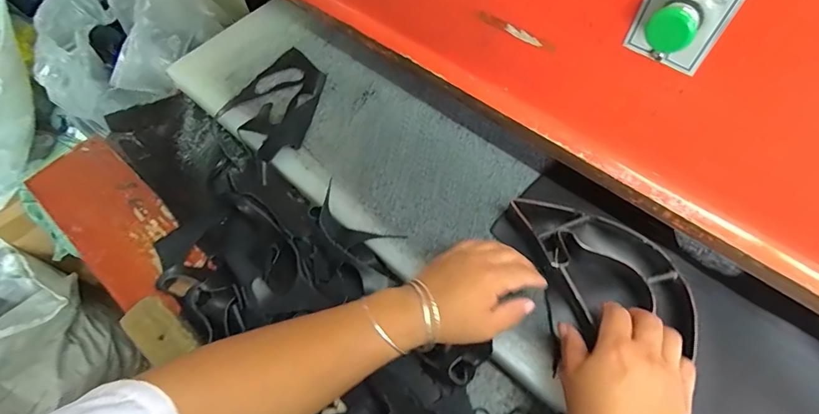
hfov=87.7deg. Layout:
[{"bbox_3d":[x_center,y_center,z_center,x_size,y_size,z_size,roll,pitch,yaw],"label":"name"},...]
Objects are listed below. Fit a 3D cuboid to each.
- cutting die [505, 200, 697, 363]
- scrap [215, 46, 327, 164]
[{"bbox_3d":[0.207,0.062,0.451,0.118,0.031,0.207,-21,62,-9],"label":"cutting die"},{"bbox_3d":[-0.181,-0.151,0.610,0.139,0.011,0.174,30,66,16],"label":"scrap"}]

